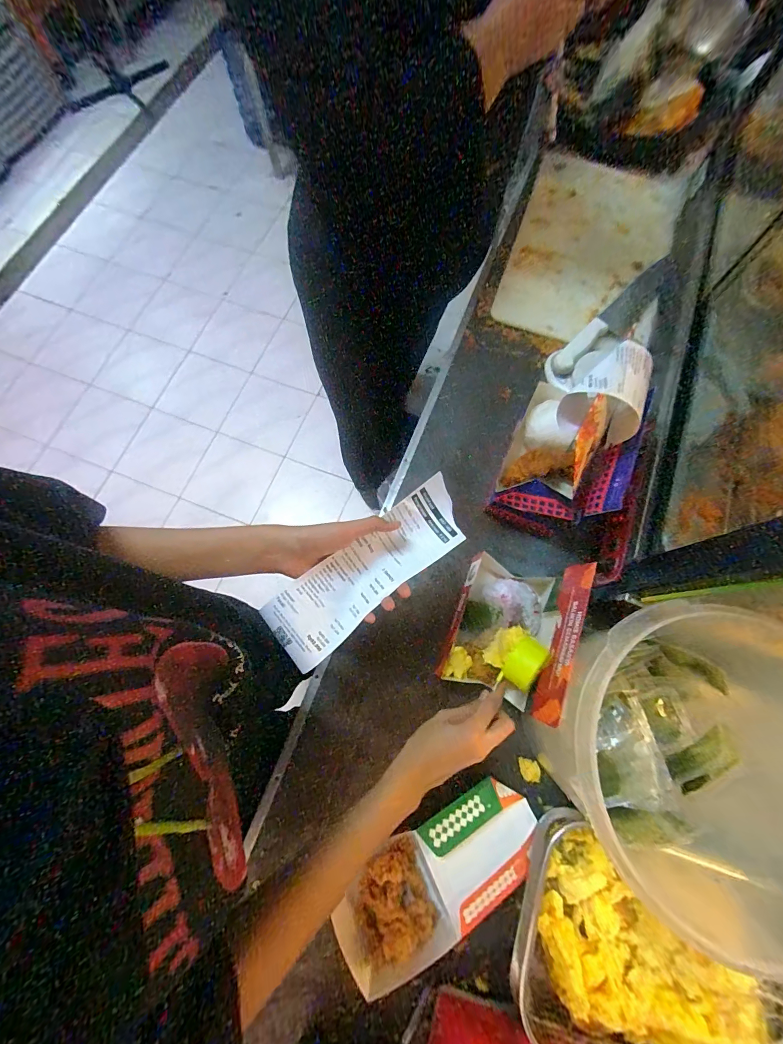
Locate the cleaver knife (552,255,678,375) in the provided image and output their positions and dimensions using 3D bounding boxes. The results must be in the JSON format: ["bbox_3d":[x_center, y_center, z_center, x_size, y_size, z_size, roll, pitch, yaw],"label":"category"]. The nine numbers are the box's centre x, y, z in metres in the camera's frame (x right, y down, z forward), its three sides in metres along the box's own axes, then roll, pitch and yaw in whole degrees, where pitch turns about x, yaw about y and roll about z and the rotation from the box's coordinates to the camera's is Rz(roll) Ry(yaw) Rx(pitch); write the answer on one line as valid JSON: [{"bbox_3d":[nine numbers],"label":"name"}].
[{"bbox_3d":[0.397,-0.356,0.656,0.311,0.016,0.056,-43,78,-12],"label":"cleaver knife"}]

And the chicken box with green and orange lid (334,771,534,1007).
[{"bbox_3d":[0.053,0.400,0.434,0.251,0.051,0.111,-28,75,-8],"label":"chicken box with green and orange lid"}]

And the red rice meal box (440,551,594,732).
[{"bbox_3d":[0.142,0.124,0.456,0.111,0.133,0.167,21,74,6],"label":"red rice meal box"}]

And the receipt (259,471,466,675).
[{"bbox_3d":[-0.021,0.049,0.388,0.225,0.028,0.071,-39,77,-10],"label":"receipt"}]

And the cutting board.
[{"bbox_3d":[0.370,-0.512,0.697,0.265,0.028,0.423,19,74,5],"label":"cutting board"}]

